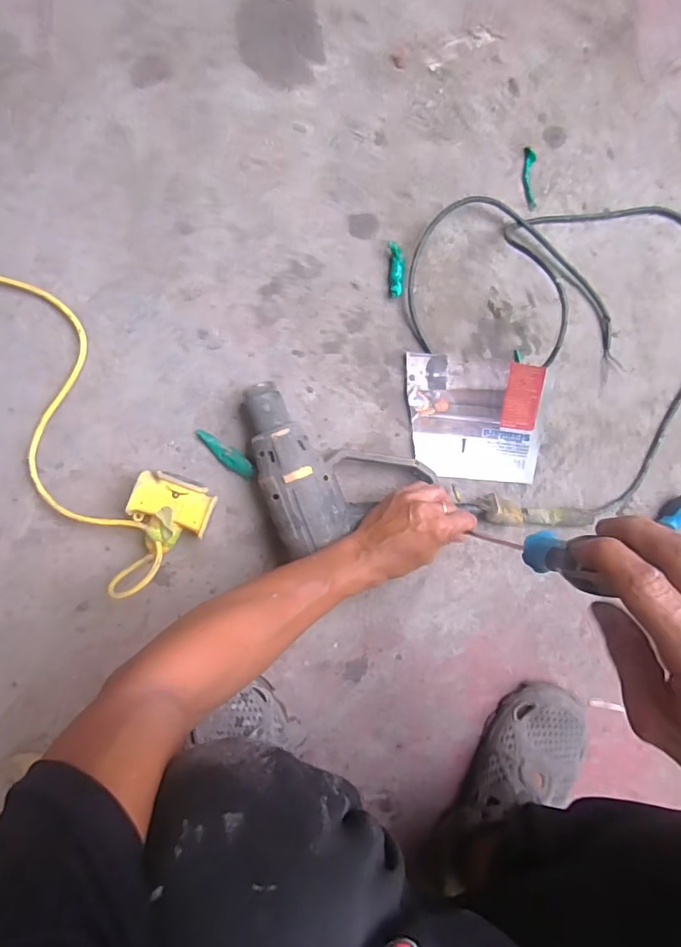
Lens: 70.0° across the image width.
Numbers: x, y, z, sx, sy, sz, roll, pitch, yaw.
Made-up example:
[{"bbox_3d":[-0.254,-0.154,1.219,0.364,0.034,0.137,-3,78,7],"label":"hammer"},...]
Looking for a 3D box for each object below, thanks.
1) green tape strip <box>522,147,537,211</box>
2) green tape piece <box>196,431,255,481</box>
[{"bbox_3d":[0.227,-0.353,0.583,0.016,0.006,0.069,-2,92,-7],"label":"green tape strip"},{"bbox_3d":[-0.128,-0.021,0.542,0.076,0.019,0.021,42,87,-6],"label":"green tape piece"}]

